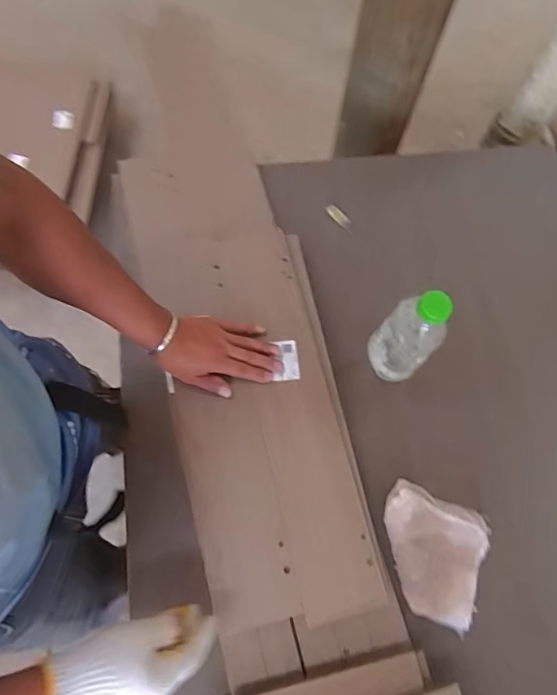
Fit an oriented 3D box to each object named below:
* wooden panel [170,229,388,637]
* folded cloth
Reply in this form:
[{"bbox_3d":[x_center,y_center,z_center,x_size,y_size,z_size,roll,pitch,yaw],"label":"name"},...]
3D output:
[{"bbox_3d":[-0.038,0.093,0.680,0.214,0.033,0.548,-14,73,-2],"label":"wooden panel"},{"bbox_3d":[0.213,0.288,0.673,0.152,0.030,0.158,23,72,6],"label":"folded cloth"}]

